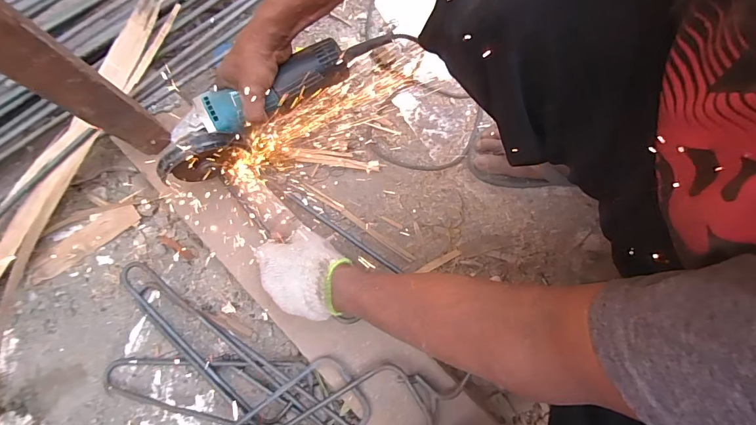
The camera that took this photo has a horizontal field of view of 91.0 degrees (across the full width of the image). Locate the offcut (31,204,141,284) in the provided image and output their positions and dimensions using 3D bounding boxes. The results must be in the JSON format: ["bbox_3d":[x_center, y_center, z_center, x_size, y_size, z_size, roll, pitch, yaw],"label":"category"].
[{"bbox_3d":[-0.449,0.042,0.565,0.176,0.013,0.042,-32,79,-6],"label":"offcut"}]

